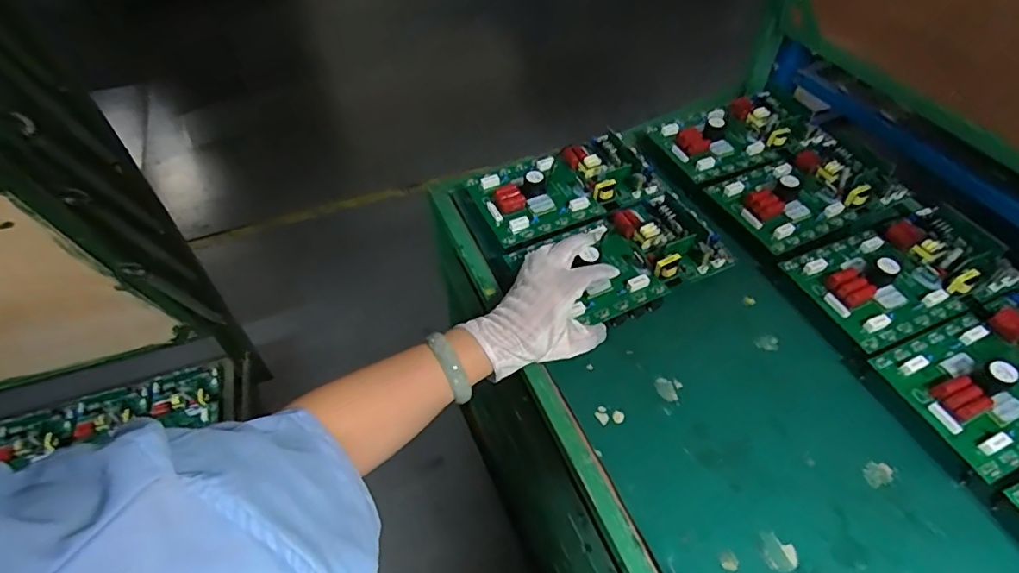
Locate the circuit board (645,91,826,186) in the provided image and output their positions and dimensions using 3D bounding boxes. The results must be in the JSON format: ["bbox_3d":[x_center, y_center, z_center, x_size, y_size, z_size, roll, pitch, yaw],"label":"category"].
[{"bbox_3d":[0.304,-0.208,0.703,0.198,0.035,0.123,-17,52,-12],"label":"circuit board"}]

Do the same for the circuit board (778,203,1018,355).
[{"bbox_3d":[0.417,-0.024,0.558,0.214,0.032,0.137,-20,53,-14],"label":"circuit board"}]

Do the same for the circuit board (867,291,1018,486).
[{"bbox_3d":[0.463,0.069,0.470,0.206,0.036,0.122,-19,53,-13],"label":"circuit board"}]

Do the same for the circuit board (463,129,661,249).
[{"bbox_3d":[0.069,-0.129,0.645,0.221,0.034,0.117,-20,53,-14],"label":"circuit board"}]

